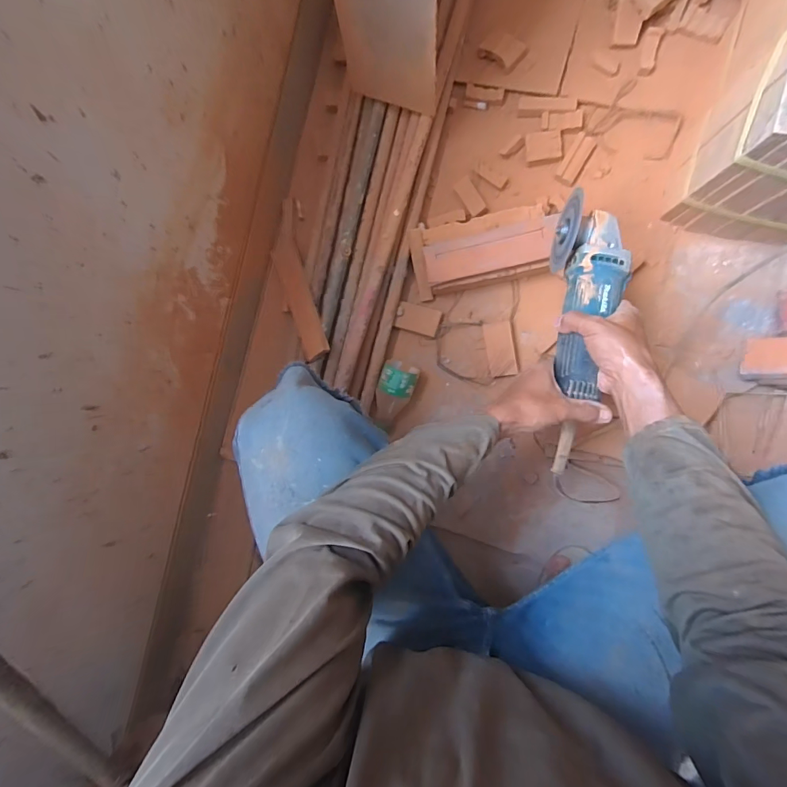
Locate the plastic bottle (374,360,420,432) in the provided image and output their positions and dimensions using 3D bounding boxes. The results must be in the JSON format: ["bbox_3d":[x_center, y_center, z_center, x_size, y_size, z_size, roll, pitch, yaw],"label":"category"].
[{"bbox_3d":[-0.002,0.009,0.715,0.065,0.060,0.128,18,95,8],"label":"plastic bottle"}]

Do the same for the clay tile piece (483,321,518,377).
[{"bbox_3d":[0.183,-0.075,0.705,0.047,0.039,0.090,-9,91,10],"label":"clay tile piece"}]

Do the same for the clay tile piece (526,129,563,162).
[{"bbox_3d":[0.245,-0.403,0.675,0.055,0.011,0.044,-1,92,9],"label":"clay tile piece"}]

